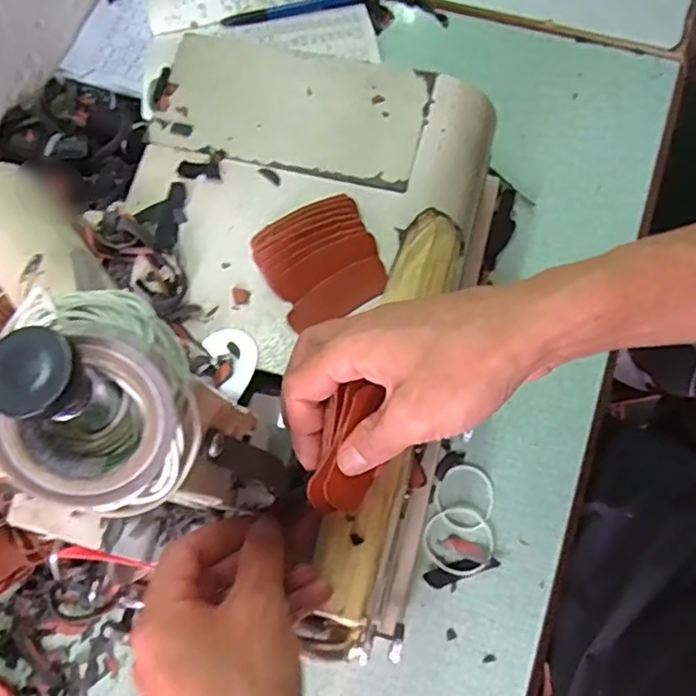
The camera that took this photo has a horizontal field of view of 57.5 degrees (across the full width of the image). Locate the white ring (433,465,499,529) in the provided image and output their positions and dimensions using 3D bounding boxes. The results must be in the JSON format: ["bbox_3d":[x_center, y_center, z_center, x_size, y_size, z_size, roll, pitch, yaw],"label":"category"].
[{"bbox_3d":[0.092,0.116,0.492,0.048,0.004,0.048,0,75,1],"label":"white ring"}]

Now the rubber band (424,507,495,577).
[{"bbox_3d":[0.084,0.145,0.477,0.051,0.006,0.050,0,75,1],"label":"rubber band"}]

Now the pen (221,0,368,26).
[{"bbox_3d":[-0.049,-0.323,0.603,0.138,0.011,0.012,-10,75,-2],"label":"pen"}]

